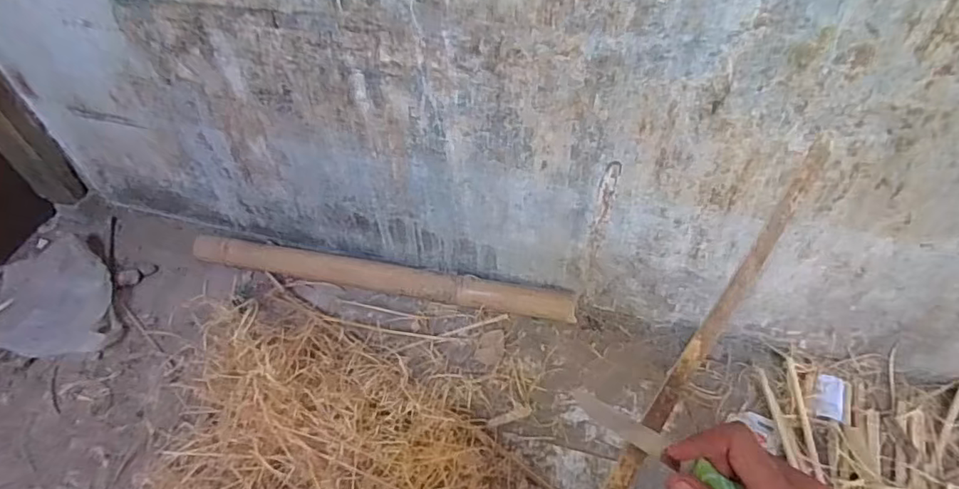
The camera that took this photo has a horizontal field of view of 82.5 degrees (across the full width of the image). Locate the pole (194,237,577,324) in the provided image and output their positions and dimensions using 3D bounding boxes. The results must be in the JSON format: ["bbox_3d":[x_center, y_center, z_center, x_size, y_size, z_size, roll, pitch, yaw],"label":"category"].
[{"bbox_3d":[-0.228,0.072,1.206,0.875,0.060,0.069,9,51,10],"label":"pole"}]

